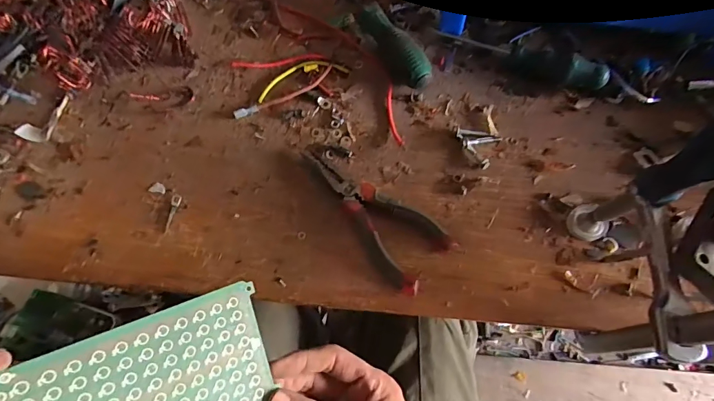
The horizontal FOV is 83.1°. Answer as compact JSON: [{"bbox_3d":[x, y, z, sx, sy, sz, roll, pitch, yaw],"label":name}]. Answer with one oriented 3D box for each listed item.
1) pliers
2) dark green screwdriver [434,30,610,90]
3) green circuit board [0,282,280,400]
[{"bbox_3d":[0.011,0.005,0.341,0.057,0.015,0.149,-37,69,-14],"label":"pliers"},{"bbox_3d":[0.153,-0.137,0.386,0.160,0.030,0.025,23,68,12],"label":"dark green screwdriver"},{"bbox_3d":[-0.111,0.105,0.225,0.125,0.004,0.080,-16,92,-37],"label":"green circuit board"}]

